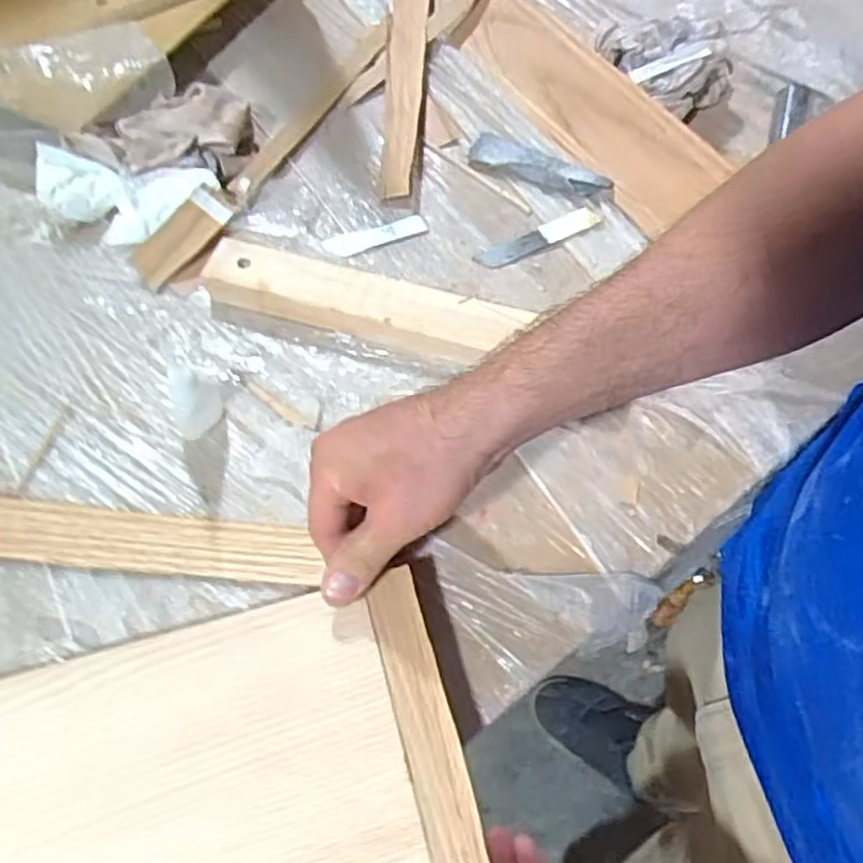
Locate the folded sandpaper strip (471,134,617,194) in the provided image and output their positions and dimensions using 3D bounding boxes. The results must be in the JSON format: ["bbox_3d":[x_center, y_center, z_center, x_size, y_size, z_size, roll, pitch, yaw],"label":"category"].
[{"bbox_3d":[0.083,-0.212,0.589,0.117,0.011,0.032,28,65,16],"label":"folded sandpaper strip"}]

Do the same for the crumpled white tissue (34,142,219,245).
[{"bbox_3d":[-0.243,-0.181,0.568,0.141,0.032,0.062,5,61,5],"label":"crumpled white tissue"}]

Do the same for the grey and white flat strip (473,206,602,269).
[{"bbox_3d":[0.082,-0.149,0.568,0.103,0.009,0.021,-26,63,-12],"label":"grey and white flat strip"}]

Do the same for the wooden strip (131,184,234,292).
[{"bbox_3d":[-0.189,-0.147,0.556,0.036,0.006,0.085,42,87,9],"label":"wooden strip"}]

